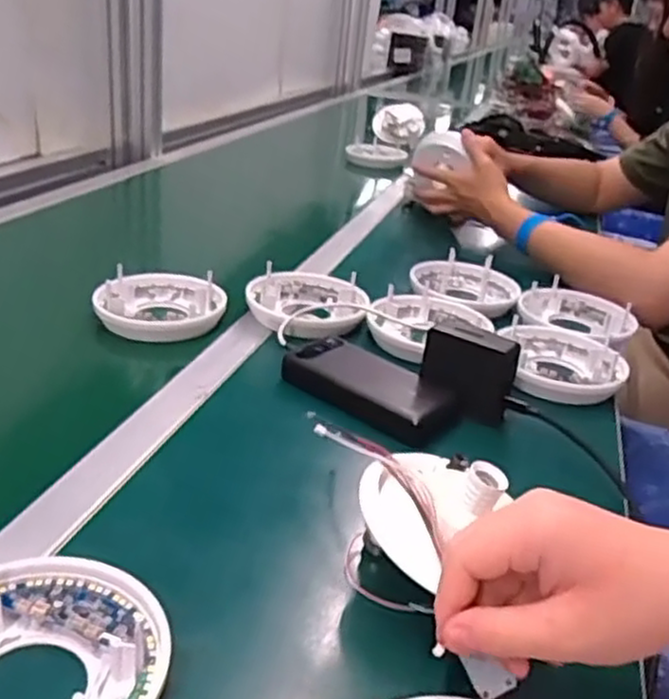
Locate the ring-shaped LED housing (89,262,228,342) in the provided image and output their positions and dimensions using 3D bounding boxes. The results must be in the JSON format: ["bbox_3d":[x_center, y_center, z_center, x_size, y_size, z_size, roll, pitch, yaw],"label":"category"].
[{"bbox_3d":[-0.181,-0.052,0.778,0.127,0.034,0.132,3,27,-7],"label":"ring-shaped LED housing"}]

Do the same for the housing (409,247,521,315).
[{"bbox_3d":[0.158,-0.074,0.909,0.134,0.038,0.139,20,30,25],"label":"housing"}]

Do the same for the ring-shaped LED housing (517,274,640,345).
[{"bbox_3d":[0.282,-0.041,0.858,0.130,0.037,0.144,15,28,15],"label":"ring-shaped LED housing"}]

